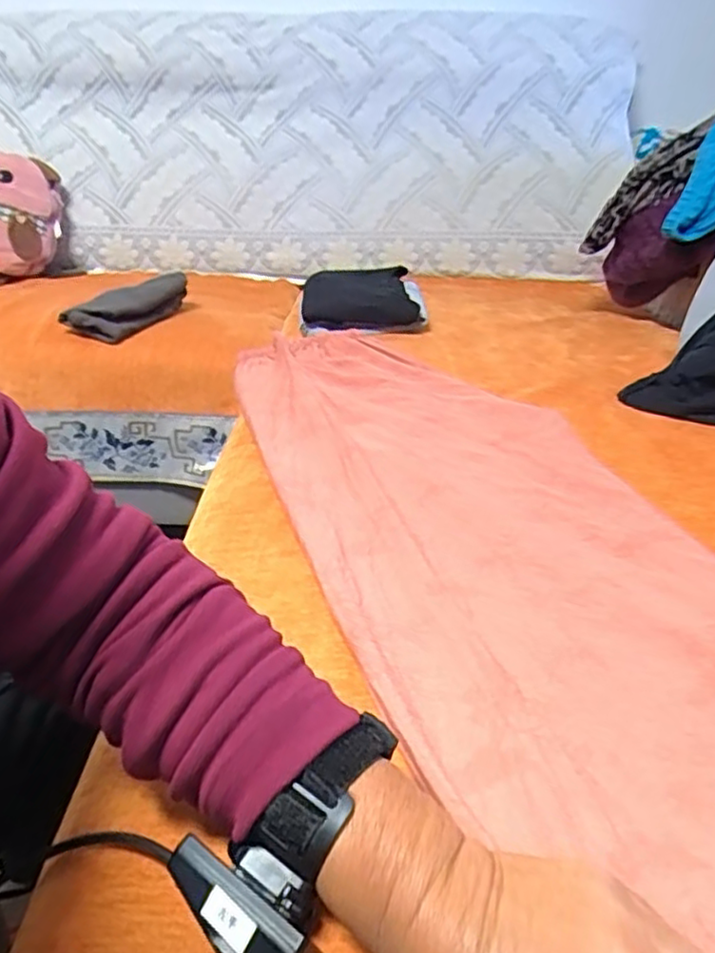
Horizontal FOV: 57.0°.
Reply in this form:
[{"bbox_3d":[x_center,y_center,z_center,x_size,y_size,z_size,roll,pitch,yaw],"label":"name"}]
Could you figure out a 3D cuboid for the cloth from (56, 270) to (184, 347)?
[{"bbox_3d":[-0.355,-0.283,1.084,0.076,0.053,0.237,15,33,23],"label":"cloth"}]

